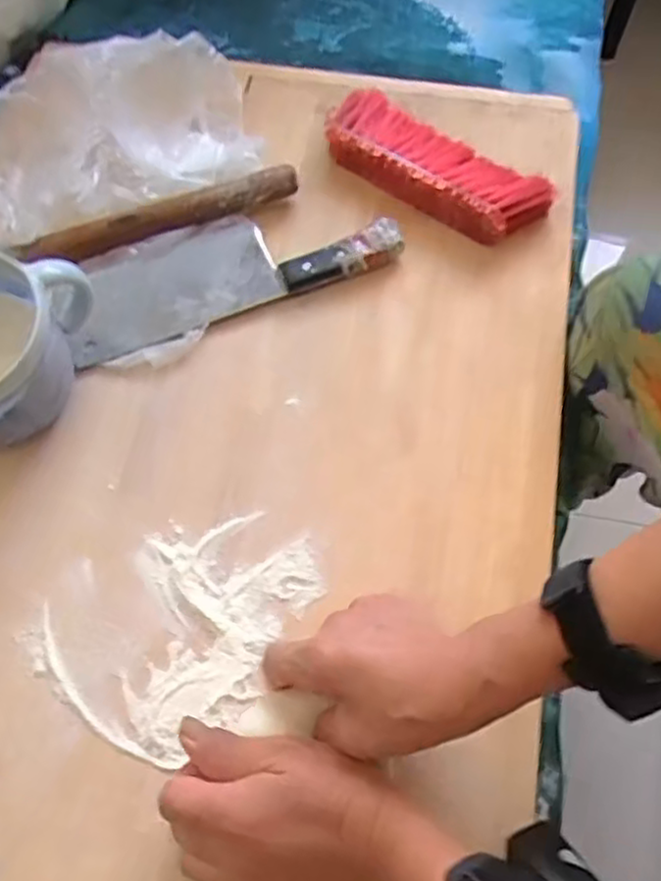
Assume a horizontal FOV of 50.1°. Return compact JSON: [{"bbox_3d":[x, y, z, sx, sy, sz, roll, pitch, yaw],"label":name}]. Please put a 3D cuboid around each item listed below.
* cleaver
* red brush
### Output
[{"bbox_3d":[-0.081,-0.137,0.560,0.261,0.021,0.083,-20,67,-7],"label":"cleaver"},{"bbox_3d":[0.086,-0.226,0.586,0.189,0.040,0.065,32,71,15],"label":"red brush"}]

